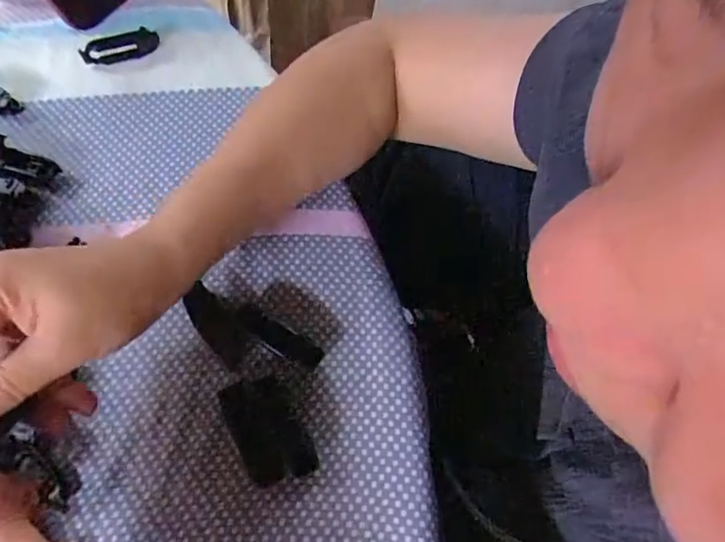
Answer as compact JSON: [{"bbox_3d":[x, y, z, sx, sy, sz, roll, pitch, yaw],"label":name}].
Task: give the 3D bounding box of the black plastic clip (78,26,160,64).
[{"bbox_3d":[-0.176,-0.162,0.381,0.053,0.014,0.014,-17,67,-7],"label":"black plastic clip"}]

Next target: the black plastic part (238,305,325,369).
[{"bbox_3d":[-0.048,0.038,0.306,0.055,0.004,0.015,28,69,12],"label":"black plastic part"}]

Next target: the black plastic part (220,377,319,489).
[{"bbox_3d":[-0.053,0.086,0.285,0.033,0.004,0.060,-28,69,-11],"label":"black plastic part"}]

